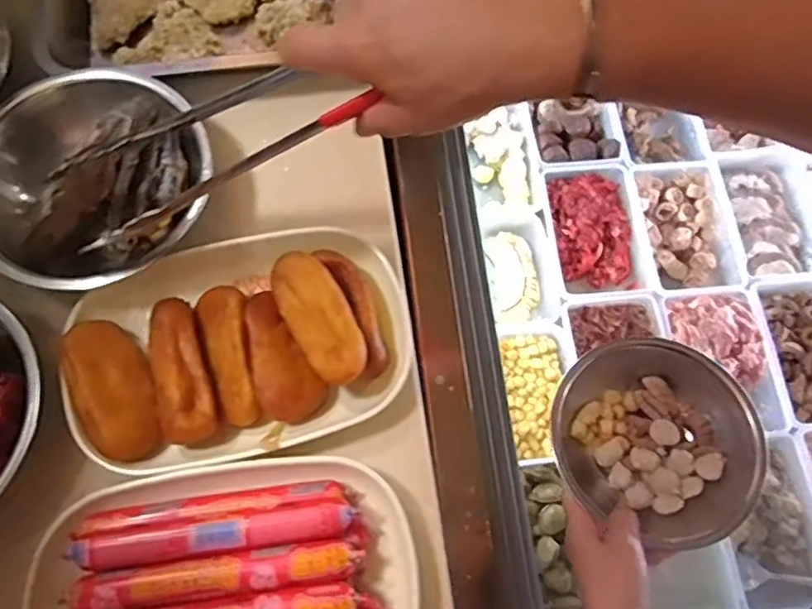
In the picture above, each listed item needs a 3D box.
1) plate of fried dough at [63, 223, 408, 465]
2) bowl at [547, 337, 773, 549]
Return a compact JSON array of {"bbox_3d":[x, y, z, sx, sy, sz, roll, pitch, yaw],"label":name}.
[{"bbox_3d":[-0.105,0.020,0.396,0.210,0.045,0.132,-13,72,-6],"label":"plate of fried dough"},{"bbox_3d":[0.197,0.105,0.495,0.155,0.059,0.156,0,71,-1],"label":"bowl"}]

